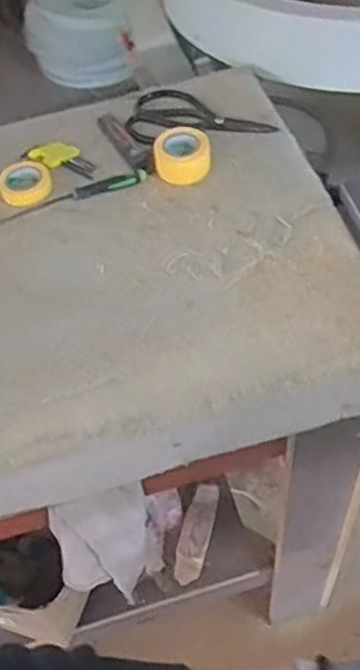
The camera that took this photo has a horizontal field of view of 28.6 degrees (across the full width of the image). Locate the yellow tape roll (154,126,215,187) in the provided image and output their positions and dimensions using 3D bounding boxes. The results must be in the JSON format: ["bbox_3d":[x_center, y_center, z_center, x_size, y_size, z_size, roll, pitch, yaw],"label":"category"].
[{"bbox_3d":[0.003,-0.217,0.854,0.070,0.028,0.073,-1,55,2],"label":"yellow tape roll"}]

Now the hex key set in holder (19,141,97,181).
[{"bbox_3d":[-0.147,-0.225,0.896,0.096,0.009,0.045,21,59,16],"label":"hex key set in holder"}]

